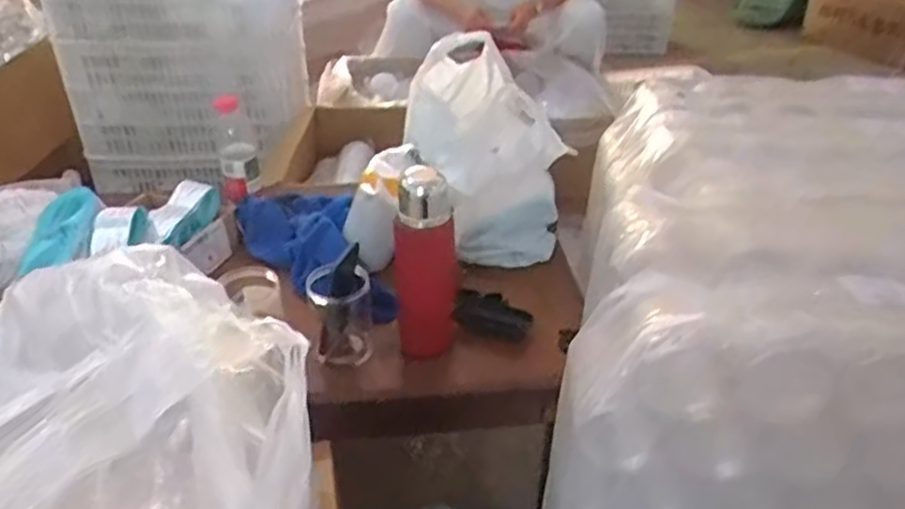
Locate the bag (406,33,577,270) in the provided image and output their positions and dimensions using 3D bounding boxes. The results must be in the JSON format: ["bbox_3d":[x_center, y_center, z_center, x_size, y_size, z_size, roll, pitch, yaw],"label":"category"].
[{"bbox_3d":[0.053,-0.161,1.193,0.199,0.305,0.292,-7,34,-12],"label":"bag"}]

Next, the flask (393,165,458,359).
[{"bbox_3d":[-0.033,0.010,0.999,0.079,0.269,0.080,4,33,6],"label":"flask"}]

